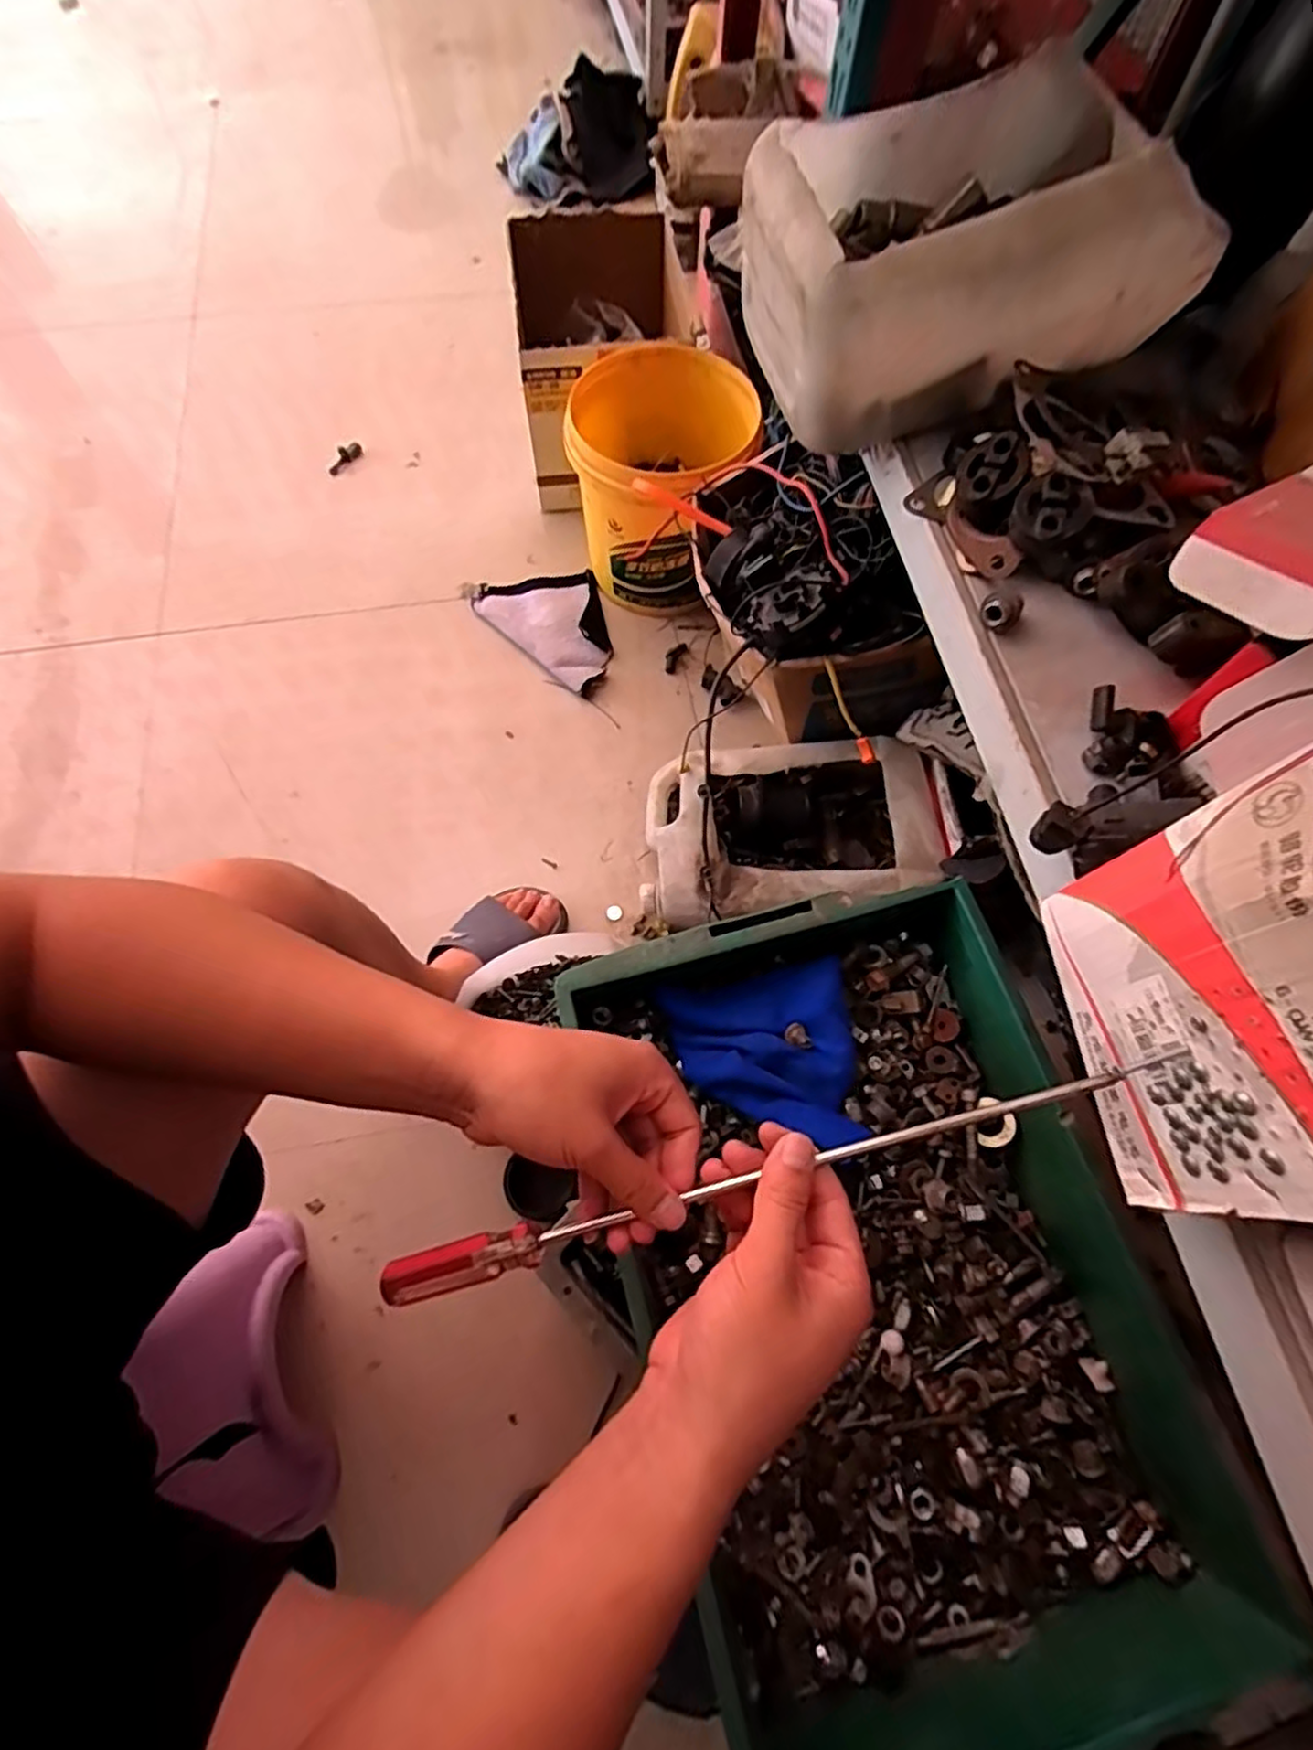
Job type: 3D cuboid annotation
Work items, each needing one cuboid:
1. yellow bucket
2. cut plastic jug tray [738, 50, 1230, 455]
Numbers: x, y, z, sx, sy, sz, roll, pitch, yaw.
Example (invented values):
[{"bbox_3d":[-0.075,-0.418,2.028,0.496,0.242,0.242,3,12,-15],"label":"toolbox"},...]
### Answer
[{"bbox_3d":[0.009,-0.540,1.014,0.253,0.250,0.258,0,68,-1],"label":"yellow bucket"},{"bbox_3d":[0.250,-0.525,0.595,0.339,0.145,0.246,-16,70,-8],"label":"cut plastic jug tray"}]

